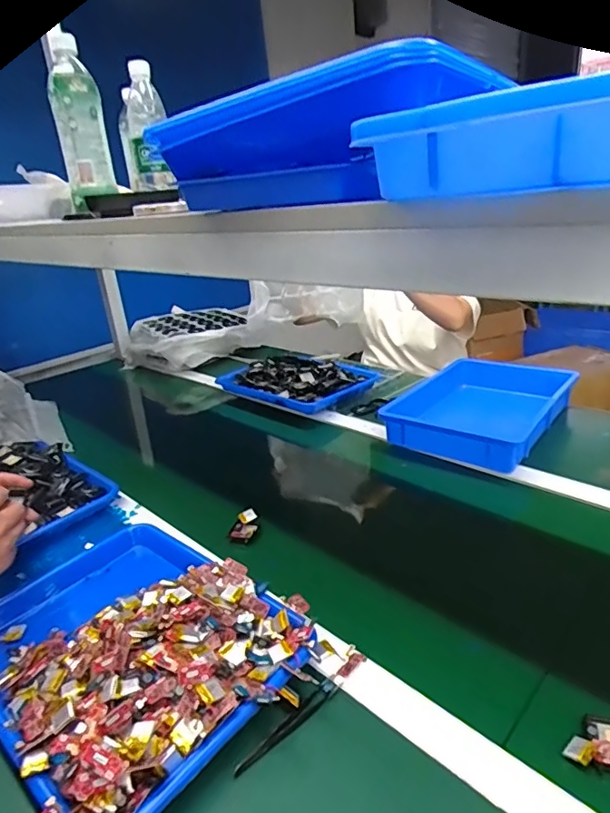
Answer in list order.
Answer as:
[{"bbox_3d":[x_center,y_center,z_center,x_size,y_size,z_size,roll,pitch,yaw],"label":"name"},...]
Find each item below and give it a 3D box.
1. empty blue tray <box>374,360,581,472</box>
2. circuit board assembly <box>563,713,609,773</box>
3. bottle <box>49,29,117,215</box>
[{"bbox_3d":[0.343,-0.007,0.985,0.249,0.063,0.384,14,30,39],"label":"empty blue tray"},{"bbox_3d":[0.234,0.264,0.413,0.055,0.014,0.046,-1,19,13],"label":"circuit board assembly"},{"bbox_3d":[-0.302,-0.369,0.702,0.063,0.186,0.058,-13,24,-16],"label":"bottle"}]

